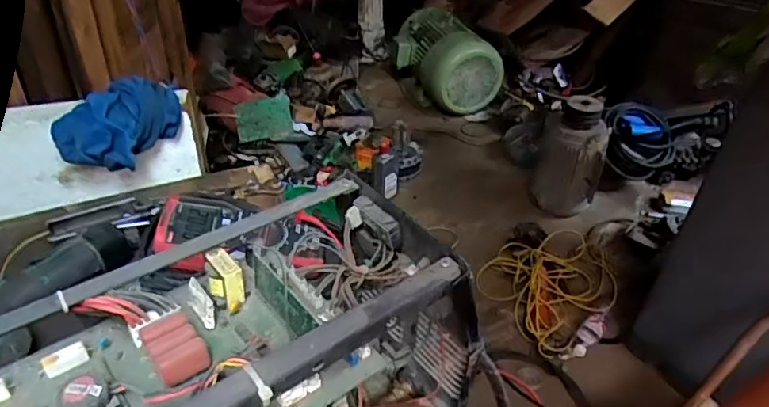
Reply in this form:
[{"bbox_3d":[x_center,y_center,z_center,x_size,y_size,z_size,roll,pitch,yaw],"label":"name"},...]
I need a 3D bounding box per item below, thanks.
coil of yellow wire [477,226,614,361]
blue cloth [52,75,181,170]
[{"bbox_3d":[0.466,0.205,1.565,0.339,0.067,0.309,0,67,1],"label":"coil of yellow wire"},{"bbox_3d":[-0.315,-0.098,0.675,0.144,0.080,0.061,-22,41,-29],"label":"blue cloth"}]

